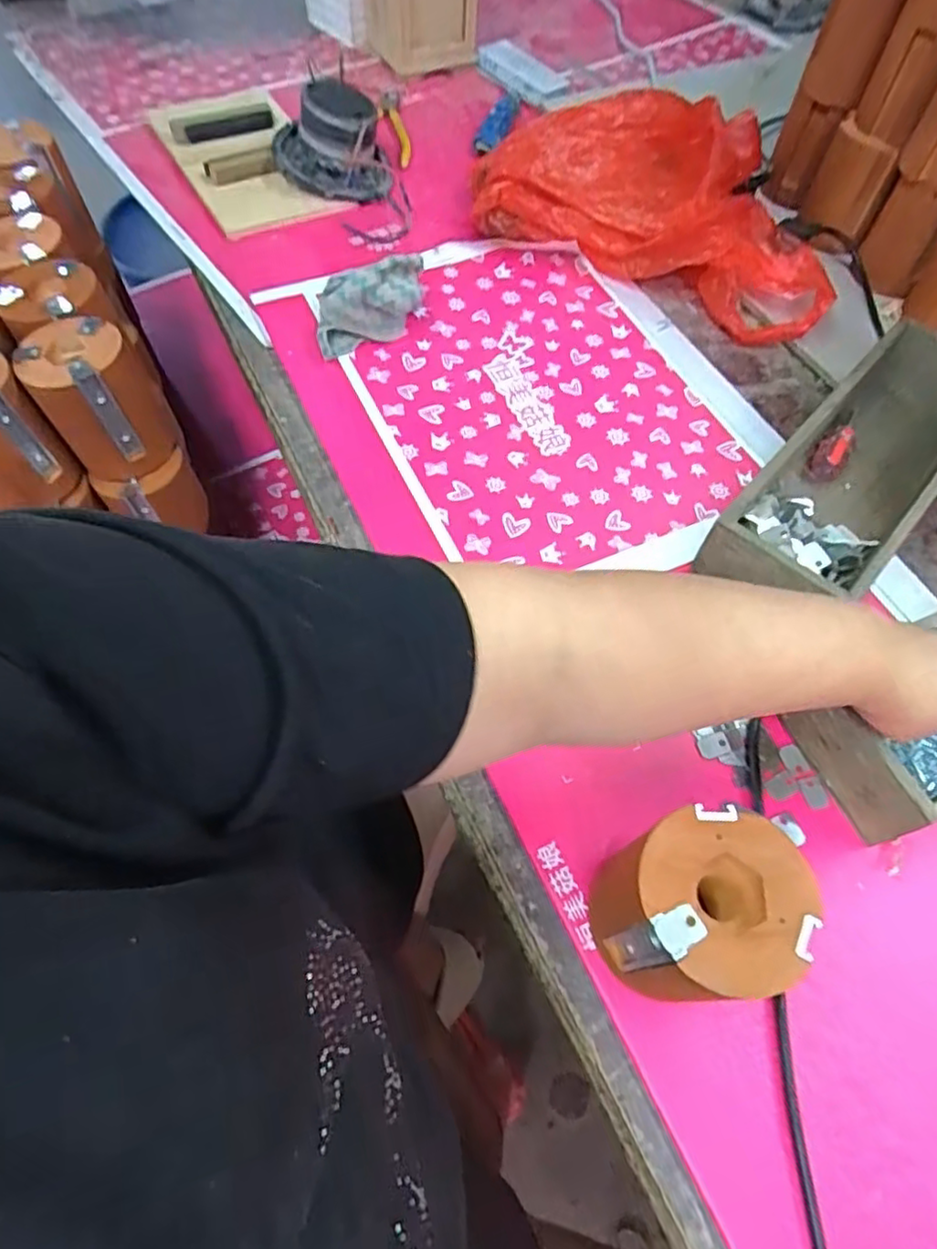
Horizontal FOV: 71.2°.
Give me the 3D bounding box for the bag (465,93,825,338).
[{"bbox_3d":[0.193,-0.431,0.661,0.375,0.099,0.197,25,62,11],"label":"bag"}]

